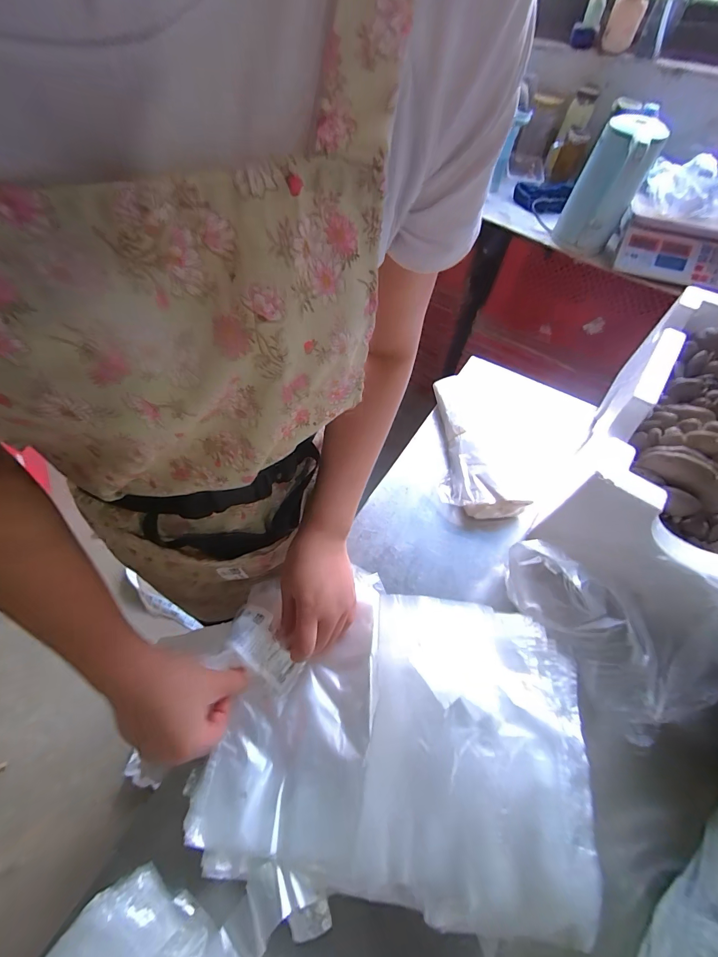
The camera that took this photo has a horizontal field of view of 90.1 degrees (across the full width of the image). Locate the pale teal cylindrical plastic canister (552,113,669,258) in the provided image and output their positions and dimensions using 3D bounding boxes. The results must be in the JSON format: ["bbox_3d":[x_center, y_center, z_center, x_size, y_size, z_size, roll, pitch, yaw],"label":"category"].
[{"bbox_3d":[0.570,-0.664,0.847,0.134,0.248,0.133,29,62,15],"label":"pale teal cylindrical plastic canister"}]

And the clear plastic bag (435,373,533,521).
[{"bbox_3d":[0.155,-0.055,0.529,0.097,0.043,0.242,-6,59,-5],"label":"clear plastic bag"}]

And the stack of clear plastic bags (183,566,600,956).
[{"bbox_3d":[0.023,0.234,0.334,0.331,0.061,0.242,-1,63,14],"label":"stack of clear plastic bags"}]

